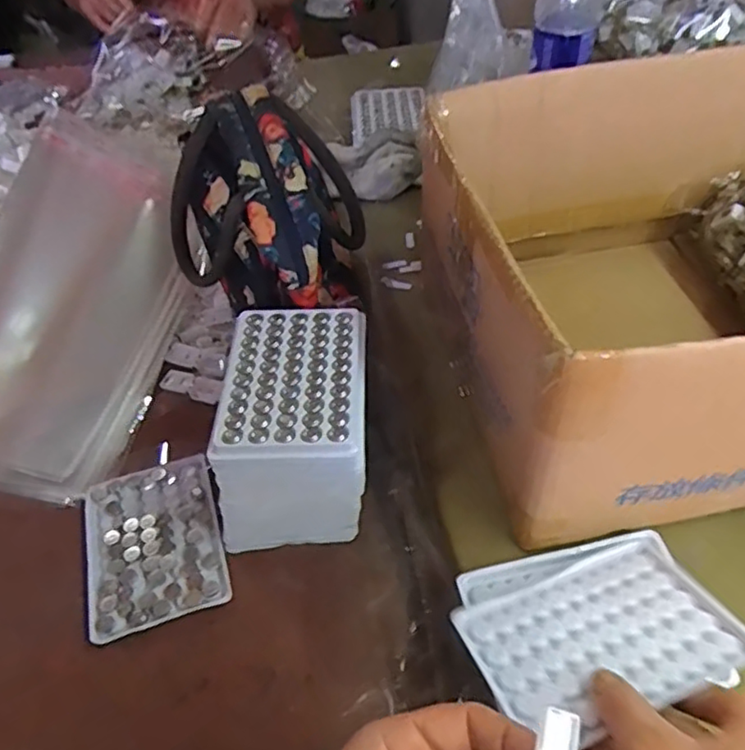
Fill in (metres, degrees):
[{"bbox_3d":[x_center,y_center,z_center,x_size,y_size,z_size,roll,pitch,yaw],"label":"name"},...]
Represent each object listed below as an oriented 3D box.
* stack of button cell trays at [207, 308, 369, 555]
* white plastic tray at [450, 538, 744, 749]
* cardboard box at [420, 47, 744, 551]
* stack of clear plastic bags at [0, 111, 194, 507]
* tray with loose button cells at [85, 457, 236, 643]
[{"bbox_3d":[-0.052,0.036,0.456,0.101,0.108,0.127,-1,47,3],"label":"stack of button cell trays"},{"bbox_3d":[0.122,0.139,0.344,0.131,0.006,0.090,-18,29,-10],"label":"white plastic tray"},{"bbox_3d":[0.250,-0.079,0.449,0.390,0.163,0.298,-10,47,-5],"label":"cardboard box"},{"bbox_3d":[-0.277,-0.091,0.601,0.199,0.048,0.402,8,63,2],"label":"stack of clear plastic bags"},{"bbox_3d":[-0.158,0.120,0.465,0.094,0.008,0.122,-17,48,-11],"label":"tray with loose button cells"}]

